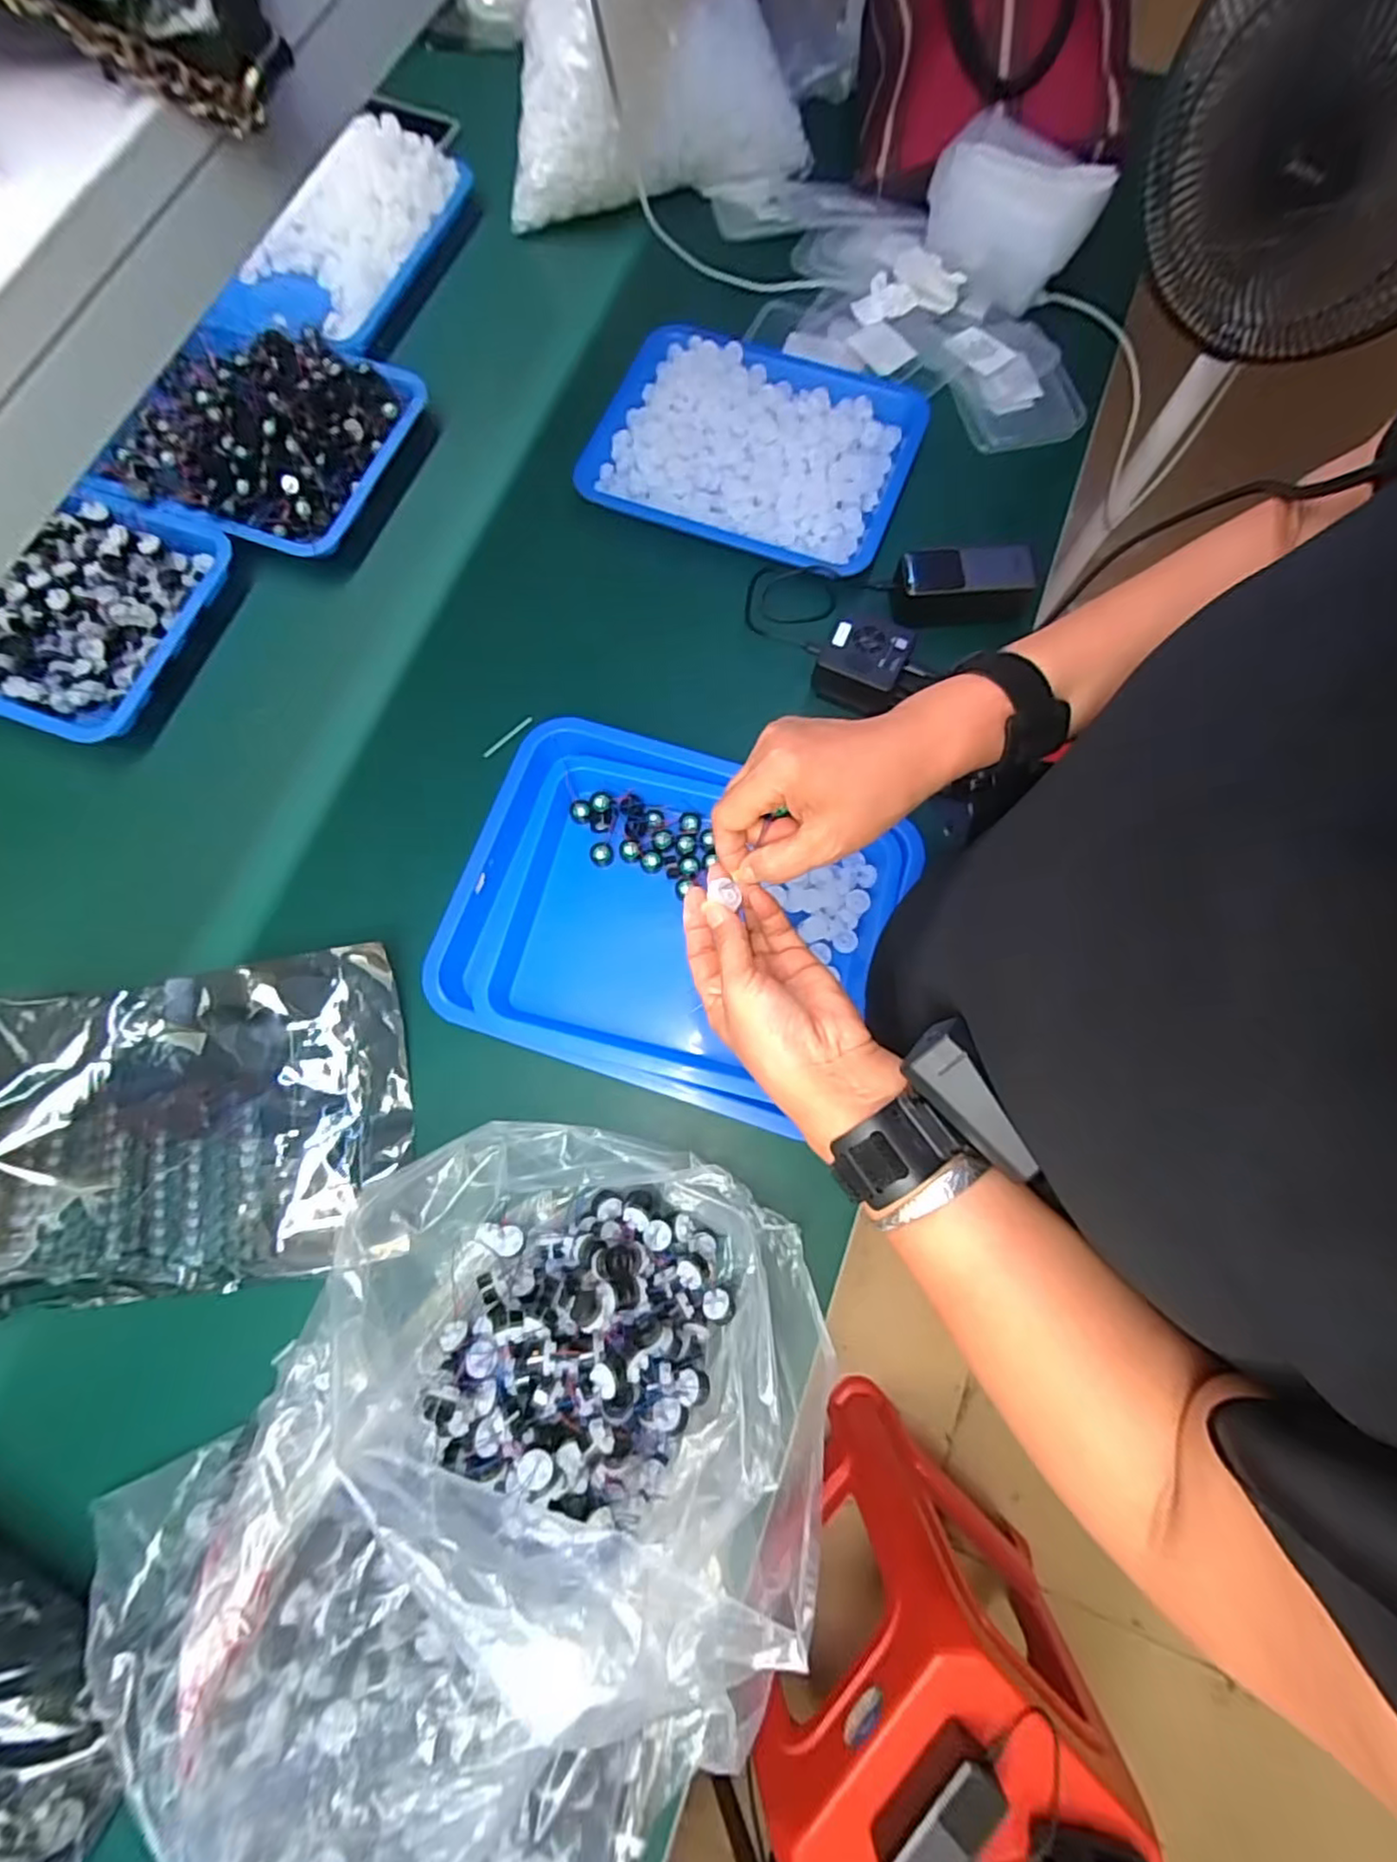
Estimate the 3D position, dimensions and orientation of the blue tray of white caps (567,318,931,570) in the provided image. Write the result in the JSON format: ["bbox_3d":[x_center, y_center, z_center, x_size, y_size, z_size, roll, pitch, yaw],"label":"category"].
[{"bbox_3d":[0.058,-0.516,0.699,0.318,0.037,0.239,20,77,5],"label":"blue tray of white caps"}]

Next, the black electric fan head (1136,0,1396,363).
[{"bbox_3d":[0.510,-0.632,0.527,0.258,0.264,0.155,21,77,5],"label":"black electric fan head"}]

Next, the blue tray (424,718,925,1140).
[{"bbox_3d":[-0.028,-0.015,0.588,0.377,0.038,0.299,18,76,4],"label":"blue tray"}]

